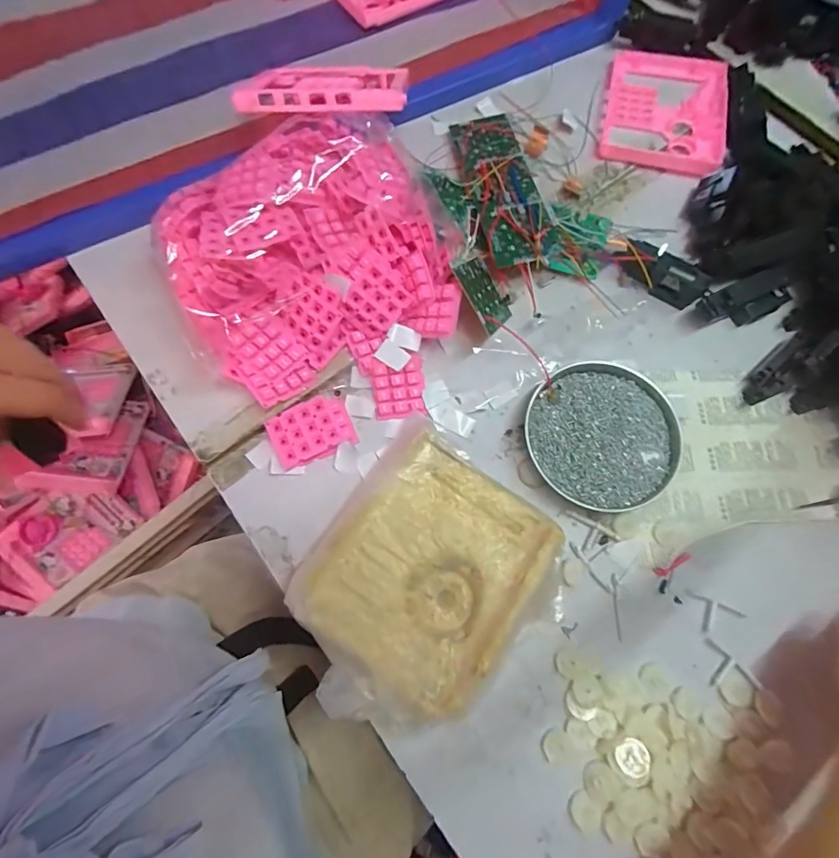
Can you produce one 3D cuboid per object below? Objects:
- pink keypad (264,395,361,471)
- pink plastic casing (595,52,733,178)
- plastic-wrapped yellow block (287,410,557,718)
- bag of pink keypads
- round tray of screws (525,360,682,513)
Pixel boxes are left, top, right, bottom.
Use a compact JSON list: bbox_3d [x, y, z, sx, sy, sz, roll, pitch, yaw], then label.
[{"bbox_3d":[-0.099,0.002,0.405,0.071,0.016,0.051,-23,74,-7],"label":"pink keypad"},{"bbox_3d":[0.288,-0.373,0.515,0.137,0.017,0.166,13,74,4],"label":"pink plastic casing"},{"bbox_3d":[0.007,0.120,0.357,0.170,0.038,0.211,35,76,10],"label":"plastic-wrapped yellow block"},{"bbox_3d":[-0.098,-0.166,0.411,0.244,0.078,0.227,-19,74,-5],"label":"bag of pink keypads"},{"bbox_3d":[0.168,0.004,0.403,0.135,0.021,0.131,0,73,0],"label":"round tray of screws"}]

